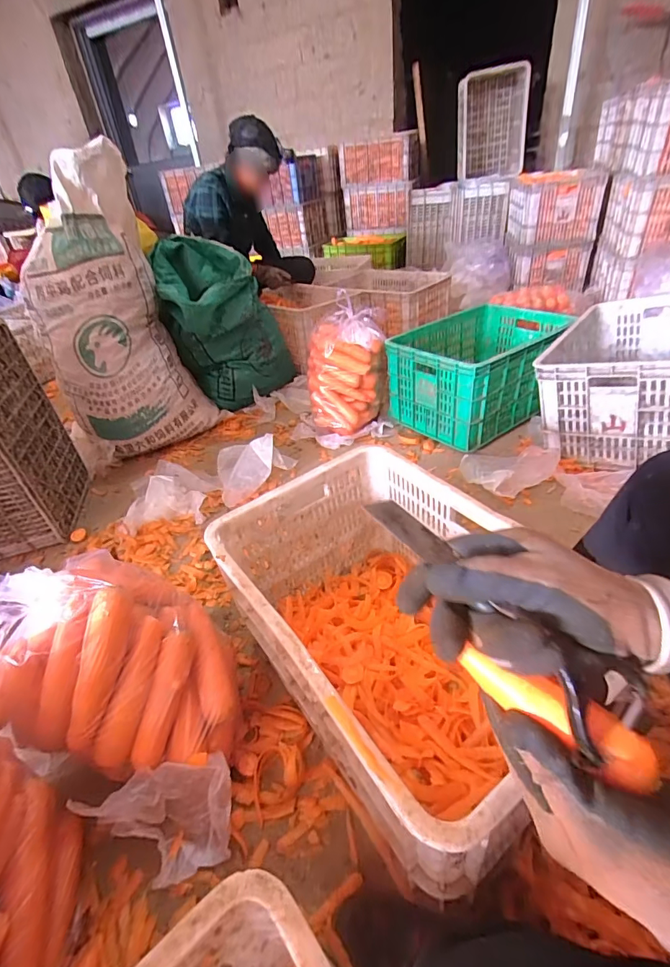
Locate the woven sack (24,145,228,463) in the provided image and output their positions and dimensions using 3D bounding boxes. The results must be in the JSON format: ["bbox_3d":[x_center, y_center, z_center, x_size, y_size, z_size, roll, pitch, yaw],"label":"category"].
[{"bbox_3d":[-0.634,-0.461,1.261,0.397,0.735,0.207,-26,39,-23],"label":"woven sack"}]

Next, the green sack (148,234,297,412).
[{"bbox_3d":[-0.365,-0.550,1.519,0.403,0.481,0.339,-15,36,-10],"label":"green sack"}]

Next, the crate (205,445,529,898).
[{"bbox_3d":[0.090,0.212,0.648,0.342,0.267,0.507,-26,39,-23],"label":"crate"}]

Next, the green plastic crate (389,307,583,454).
[{"bbox_3d":[0.457,-0.358,1.366,0.516,0.250,0.363,-31,41,-28],"label":"green plastic crate"}]

